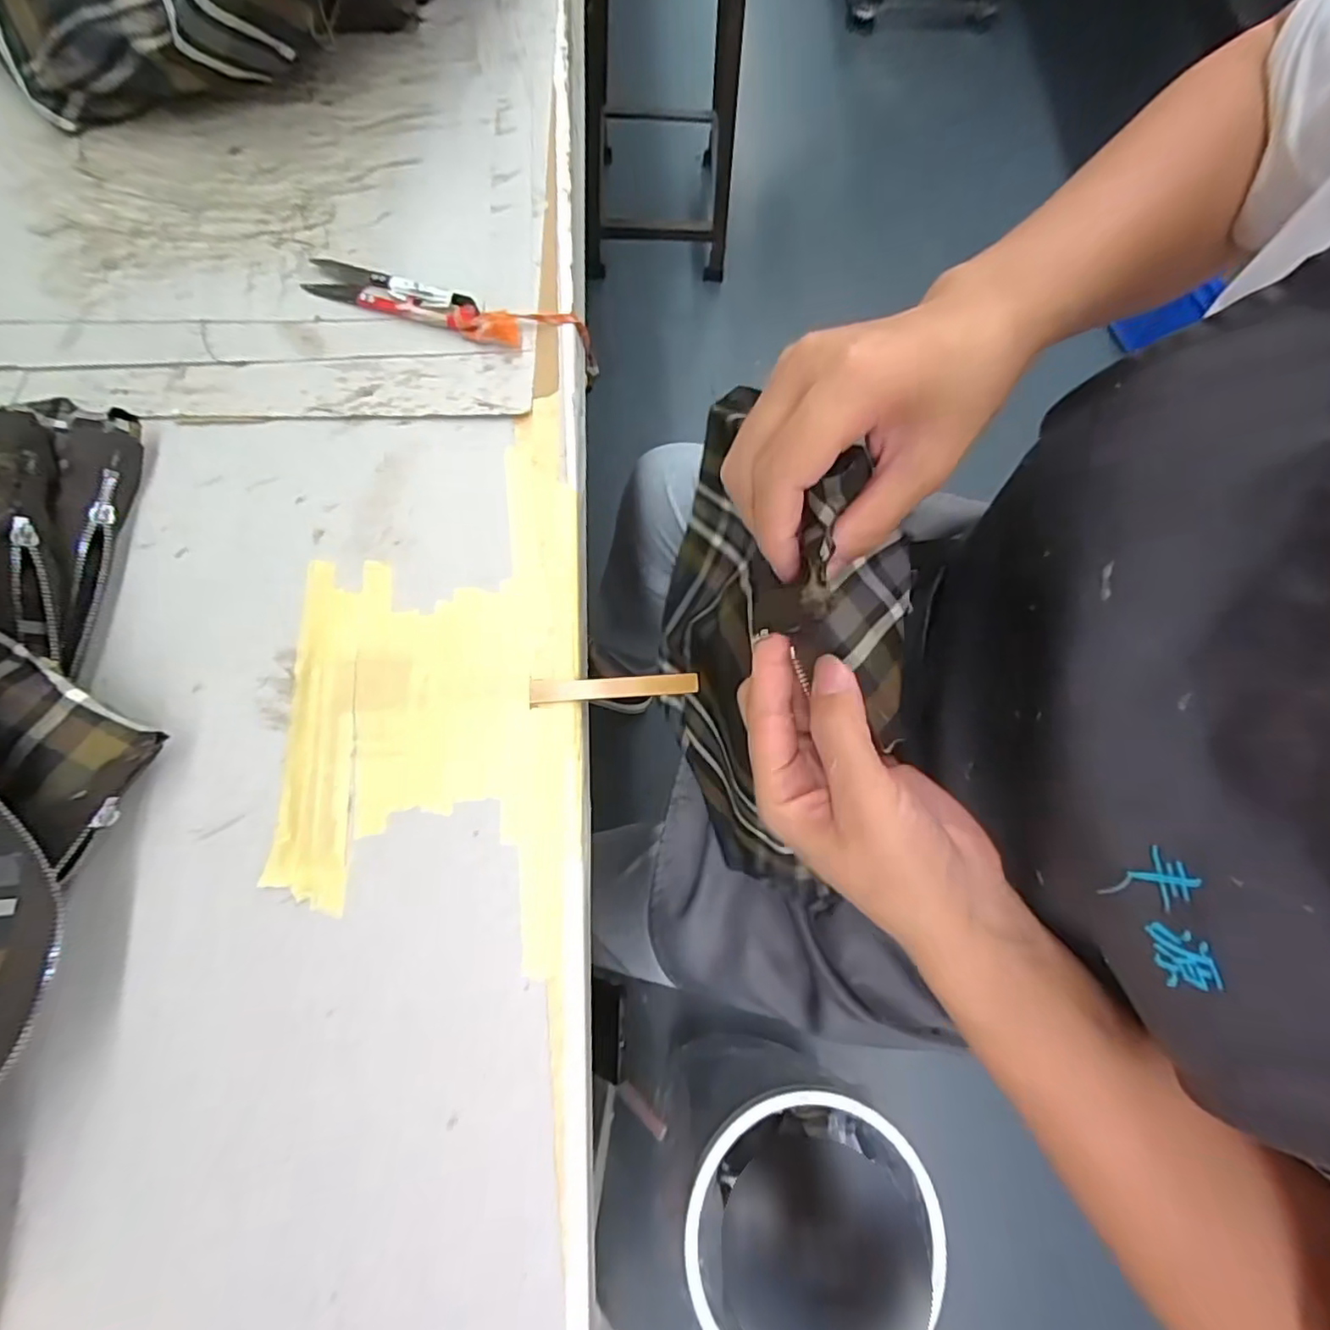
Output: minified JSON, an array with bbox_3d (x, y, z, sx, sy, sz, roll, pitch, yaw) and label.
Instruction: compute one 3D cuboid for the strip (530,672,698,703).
[{"bbox_3d":[-0.024,0.011,0.301,0.080,0.005,0.011,-2,76,-1],"label":"strip"}]

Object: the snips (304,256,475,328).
[{"bbox_3d":[-0.154,-0.209,0.356,0.104,0.009,0.023,19,76,4],"label":"snips"}]

